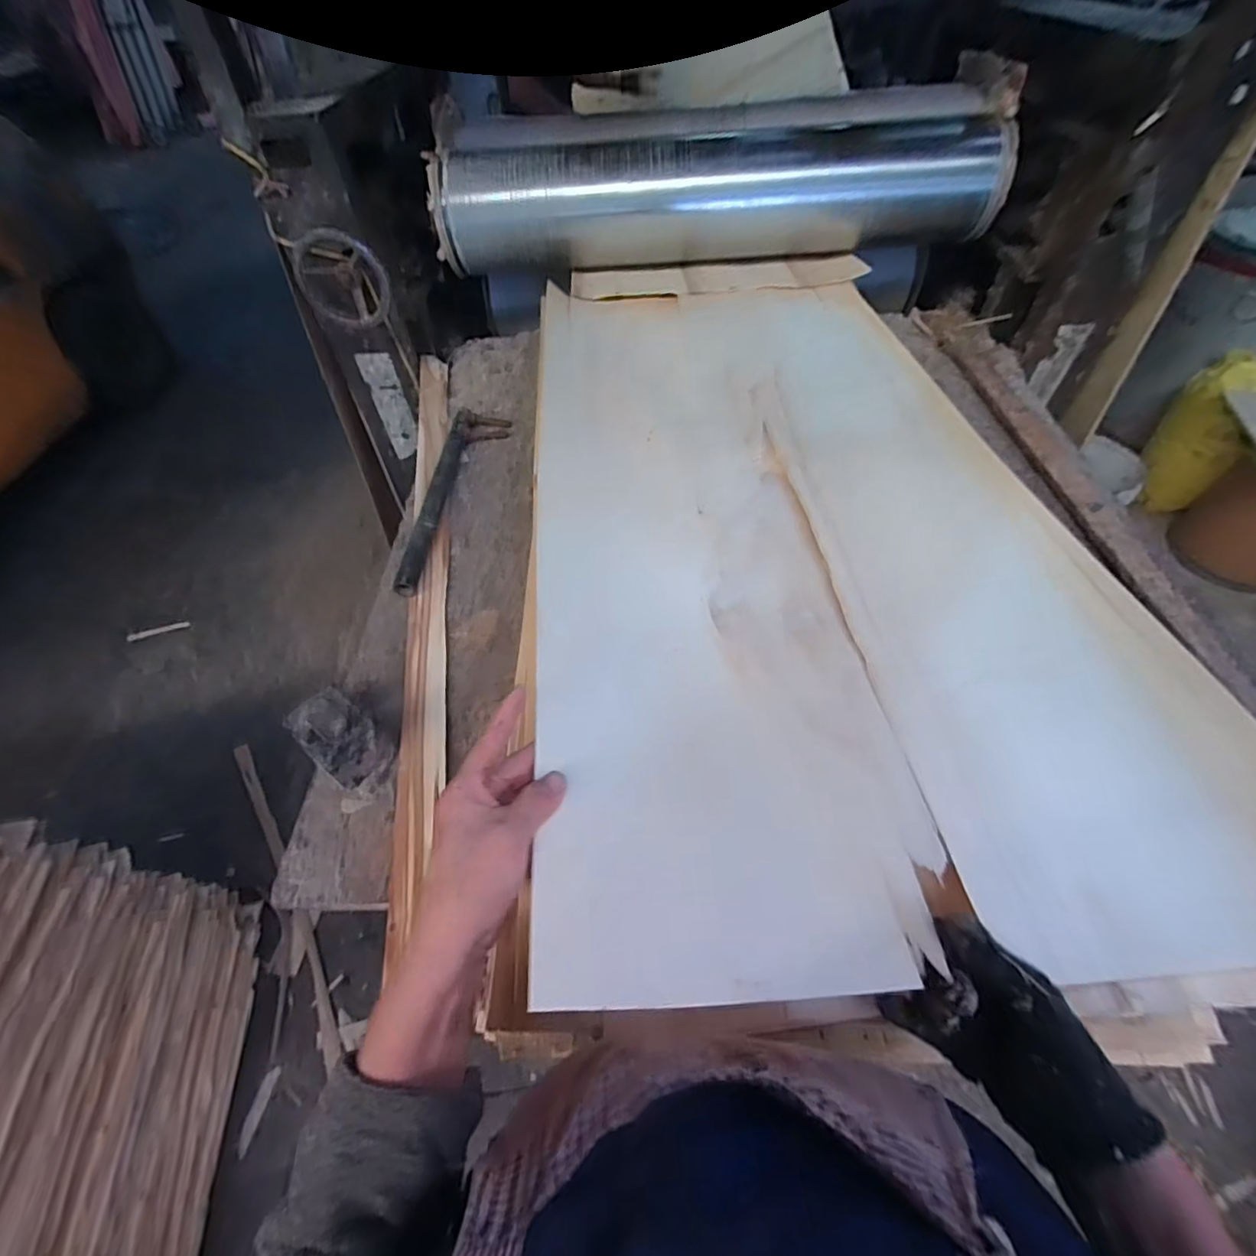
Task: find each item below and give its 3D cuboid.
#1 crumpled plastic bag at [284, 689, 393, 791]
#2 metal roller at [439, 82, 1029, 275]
[{"bbox_3d":[-0.343,0.131,0.659,0.116,0.067,0.073,31,60,24],"label":"crumpled plastic bag"},{"bbox_3d":[0.174,-0.922,1.156,1.116,0.251,0.228,-1,52,2],"label":"metal roller"}]

